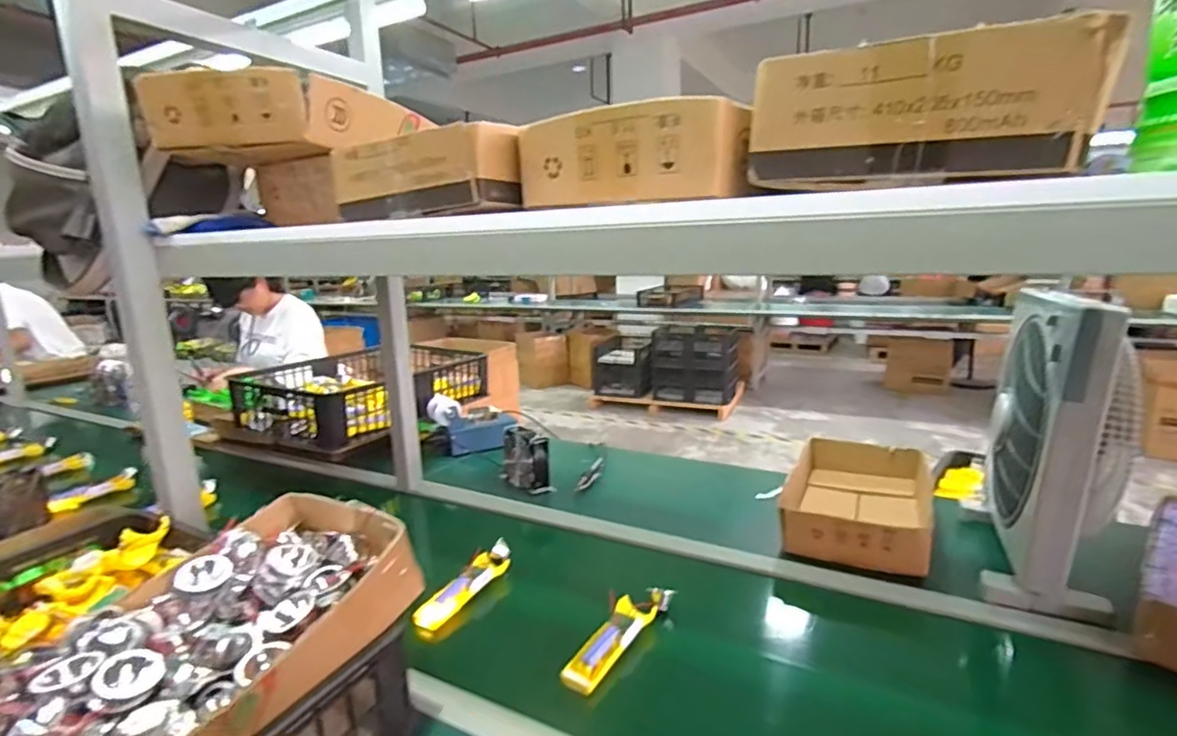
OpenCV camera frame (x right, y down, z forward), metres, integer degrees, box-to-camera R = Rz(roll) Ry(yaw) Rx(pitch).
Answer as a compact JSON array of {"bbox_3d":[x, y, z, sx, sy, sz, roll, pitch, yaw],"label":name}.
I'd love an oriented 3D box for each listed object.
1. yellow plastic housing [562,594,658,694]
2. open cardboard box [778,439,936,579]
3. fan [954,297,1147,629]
[{"bbox_3d":[0.032,0.357,0.747,0.054,0.030,0.163,6,15,29],"label":"yellow plastic housing"},{"bbox_3d":[0.501,0.240,1.071,0.226,0.086,0.420,5,15,28],"label":"open cardboard box"},{"bbox_3d":[0.678,0.120,0.841,0.153,0.398,0.281,7,16,35],"label":"fan"}]

